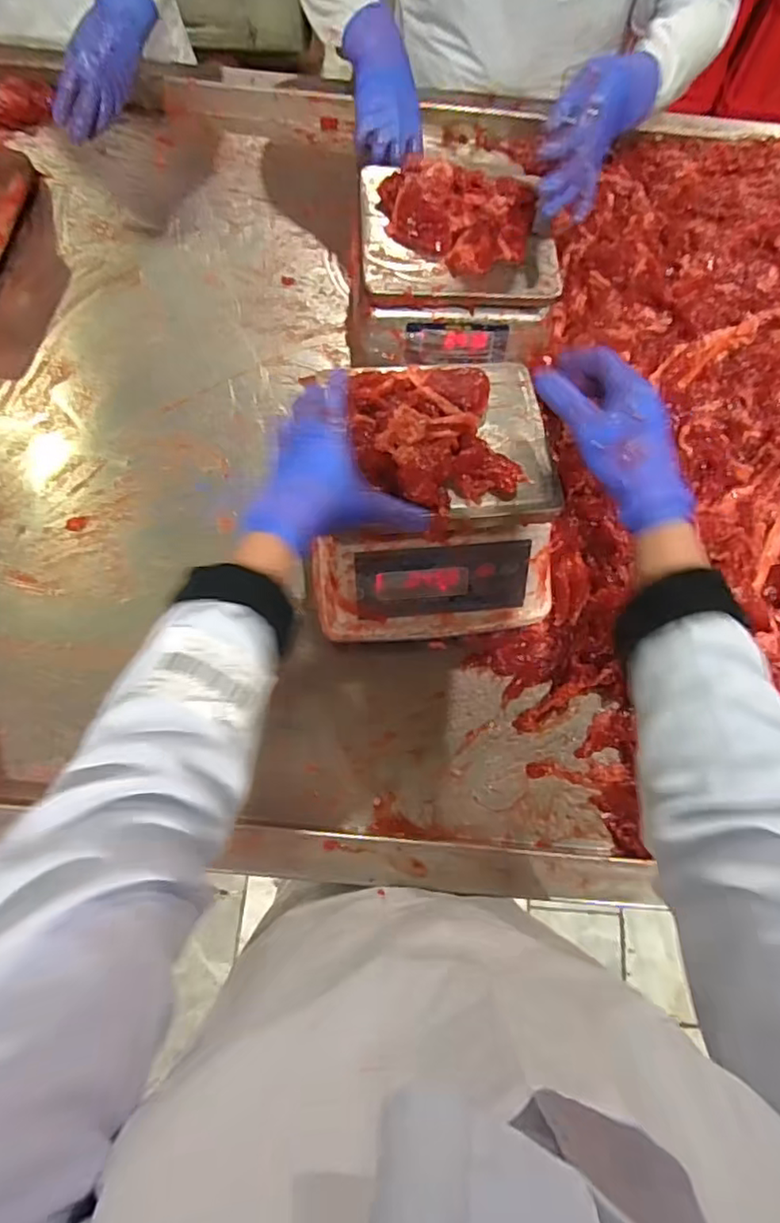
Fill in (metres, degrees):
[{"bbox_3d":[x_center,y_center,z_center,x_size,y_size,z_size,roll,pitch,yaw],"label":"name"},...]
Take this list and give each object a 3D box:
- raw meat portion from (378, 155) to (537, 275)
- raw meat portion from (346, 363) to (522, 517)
[{"bbox_3d":[0.071,-0.436,0.673,0.171,0.036,0.119,11,72,1],"label":"raw meat portion"},{"bbox_3d":[0.036,-0.159,0.523,0.139,0.049,0.137,-8,72,-5],"label":"raw meat portion"}]

